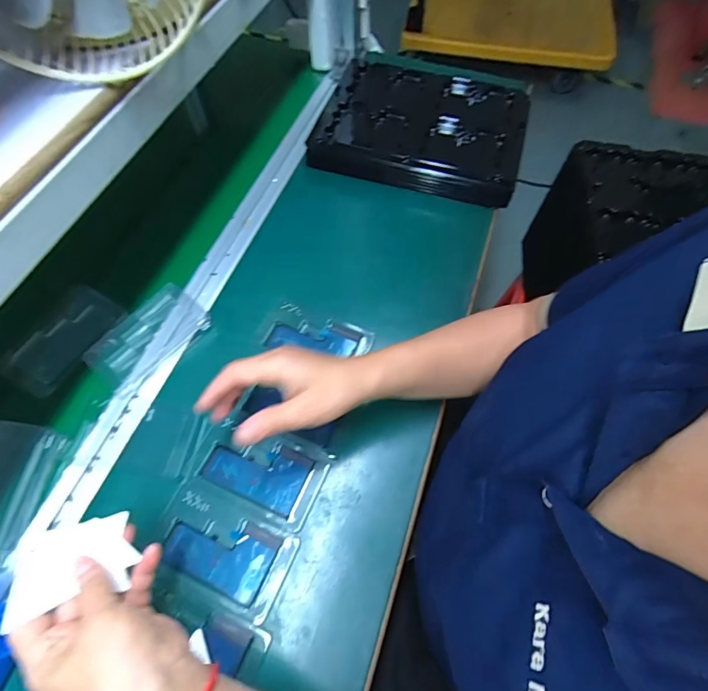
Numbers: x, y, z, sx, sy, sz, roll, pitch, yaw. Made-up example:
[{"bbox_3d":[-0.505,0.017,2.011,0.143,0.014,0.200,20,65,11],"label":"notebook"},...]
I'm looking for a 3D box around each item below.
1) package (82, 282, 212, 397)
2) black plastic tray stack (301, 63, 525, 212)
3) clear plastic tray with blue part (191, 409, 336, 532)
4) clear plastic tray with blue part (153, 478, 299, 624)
[{"bbox_3d":[-0.235,-0.011,0.482,0.129,0.018,0.081,-41,72,-21],"label":"package"},{"bbox_3d":[0.102,-0.329,0.638,0.286,0.064,0.214,17,63,5],"label":"black plastic tray stack"},{"bbox_3d":[-0.092,0.119,0.420,0.123,0.006,0.080,24,64,8],"label":"clear plastic tray with blue part"},{"bbox_3d":[-0.122,0.189,0.382,0.122,0.006,0.086,23,64,8],"label":"clear plastic tray with blue part"}]

